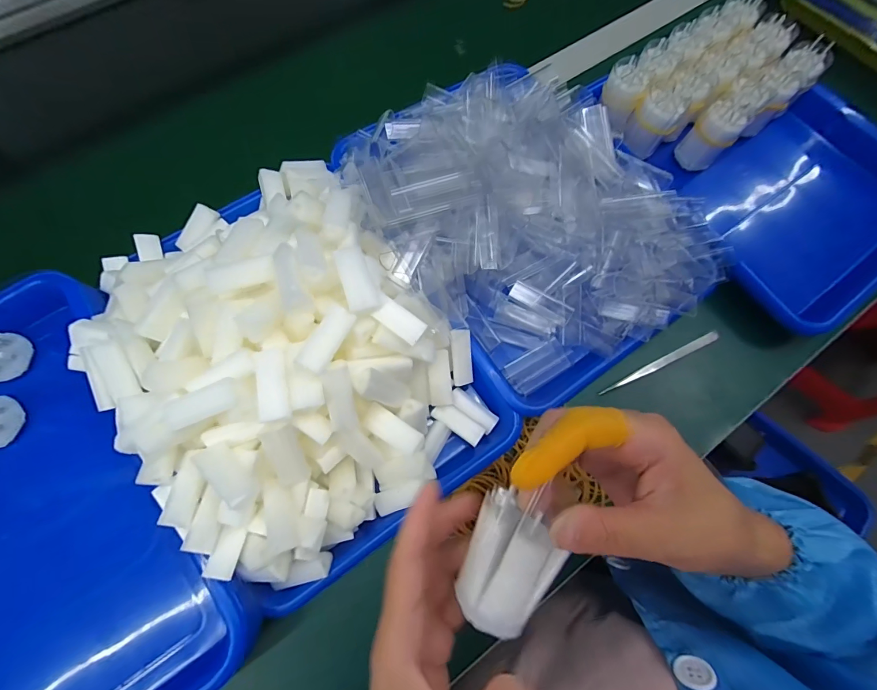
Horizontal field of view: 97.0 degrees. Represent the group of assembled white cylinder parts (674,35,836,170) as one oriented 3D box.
[{"bbox_3d":[0.335,-0.253,0.413,0.164,0.062,0.043,-34,76,-11],"label":"group of assembled white cylinder parts"}]

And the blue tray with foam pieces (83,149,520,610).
[{"bbox_3d":[-0.104,0.016,0.290,0.232,0.111,0.284,-37,77,-12],"label":"blue tray with foam pieces"}]

